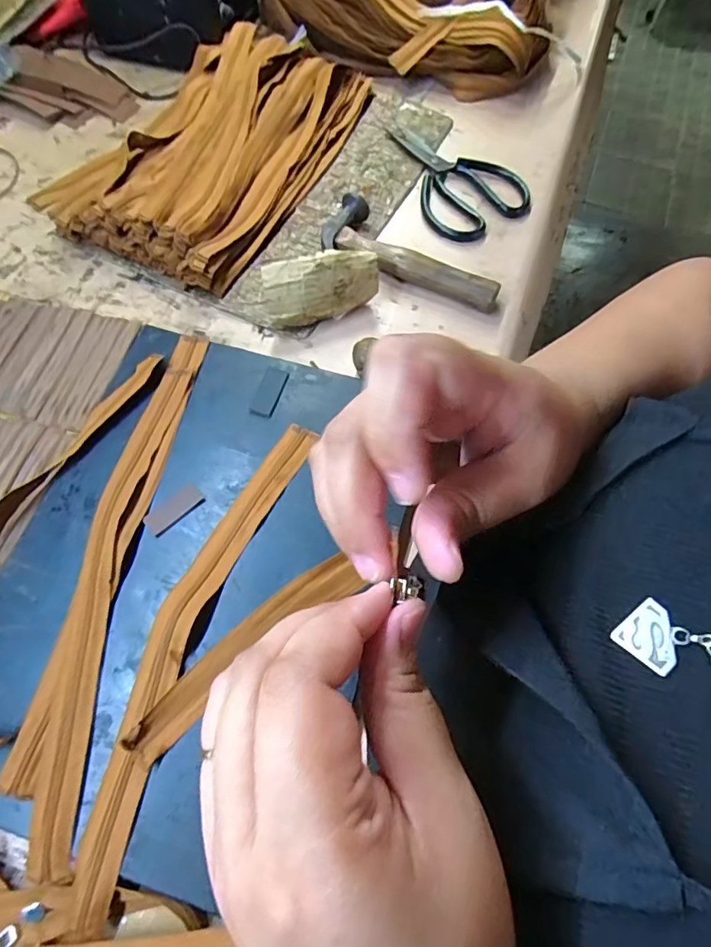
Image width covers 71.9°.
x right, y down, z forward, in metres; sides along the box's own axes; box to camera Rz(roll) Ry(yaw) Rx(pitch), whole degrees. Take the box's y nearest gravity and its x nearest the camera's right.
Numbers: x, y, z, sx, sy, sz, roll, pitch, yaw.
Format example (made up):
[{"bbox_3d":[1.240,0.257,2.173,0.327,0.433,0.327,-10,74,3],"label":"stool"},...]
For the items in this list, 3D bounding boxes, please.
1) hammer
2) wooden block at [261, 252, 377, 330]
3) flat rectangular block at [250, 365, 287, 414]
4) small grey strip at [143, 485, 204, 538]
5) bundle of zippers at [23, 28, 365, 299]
[{"bbox_3d":[0.063,-0.237,0.524,0.195,0.031,0.073,22,68,9],"label":"hammer"},{"bbox_3d":[-0.034,-0.179,0.480,0.116,0.058,0.034,-12,67,-5],"label":"wooden block"},{"bbox_3d":[-0.080,-0.076,0.450,0.021,0.004,0.046,17,68,7],"label":"flat rectangular block"},{"bbox_3d":[-0.151,0.029,0.407,0.049,0.004,0.021,-40,72,-16],"label":"small grey strip"},{"bbox_3d":[-0.172,-0.401,0.572,0.267,0.041,0.381,27,69,11],"label":"bundle of zippers"}]

